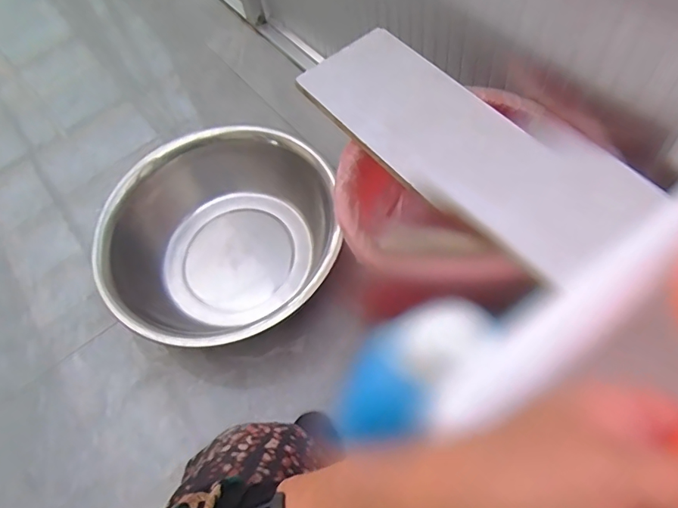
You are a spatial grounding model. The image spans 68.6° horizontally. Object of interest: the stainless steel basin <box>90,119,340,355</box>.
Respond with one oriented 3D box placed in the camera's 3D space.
[{"bbox_3d":[-0.212,-0.025,0.858,0.410,0.154,0.373,-1,65,2],"label":"stainless steel basin"}]

